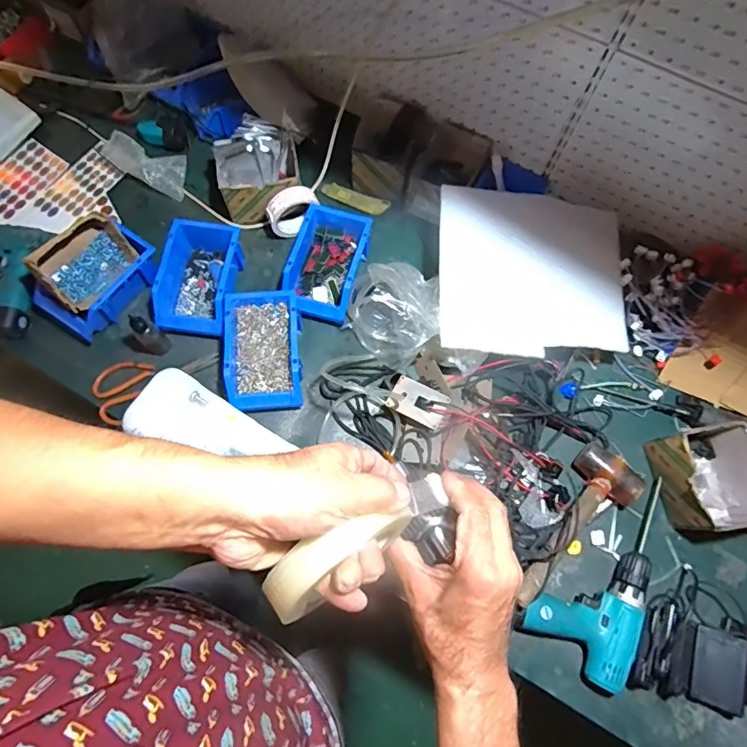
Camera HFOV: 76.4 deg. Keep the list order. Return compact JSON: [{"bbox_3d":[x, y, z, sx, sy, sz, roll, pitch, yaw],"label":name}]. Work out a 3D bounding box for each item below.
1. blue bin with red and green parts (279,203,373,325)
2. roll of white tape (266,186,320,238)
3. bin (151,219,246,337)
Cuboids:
[{"bbox_3d":[-0.081,-0.189,0.822,0.125,0.066,0.202,19,71,5],"label":"blue bin with red and green parts"},{"bbox_3d":[-0.142,-0.288,0.849,0.089,0.098,0.032,-20,72,-9],"label":"roll of white tape"},{"bbox_3d":[-0.294,-0.163,0.815,0.121,0.079,0.197,6,70,0],"label":"bin"}]

